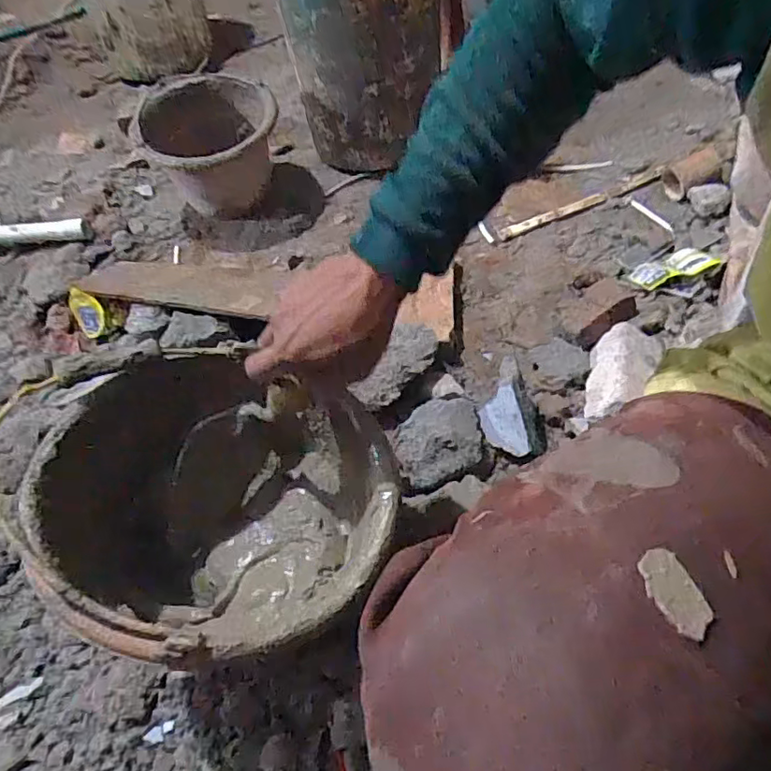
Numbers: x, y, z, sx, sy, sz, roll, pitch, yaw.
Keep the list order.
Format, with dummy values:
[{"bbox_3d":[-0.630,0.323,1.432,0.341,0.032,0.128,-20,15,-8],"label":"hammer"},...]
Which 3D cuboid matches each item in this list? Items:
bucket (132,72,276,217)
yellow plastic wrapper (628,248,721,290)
[{"bbox_3d":[-0.312,-0.429,1.048,0.229,0.194,0.239,-4,52,6],"label":"bucket"},{"bbox_3d":[0.435,-0.179,0.867,0.122,0.018,0.060,-20,52,-7],"label":"yellow plastic wrapper"}]

